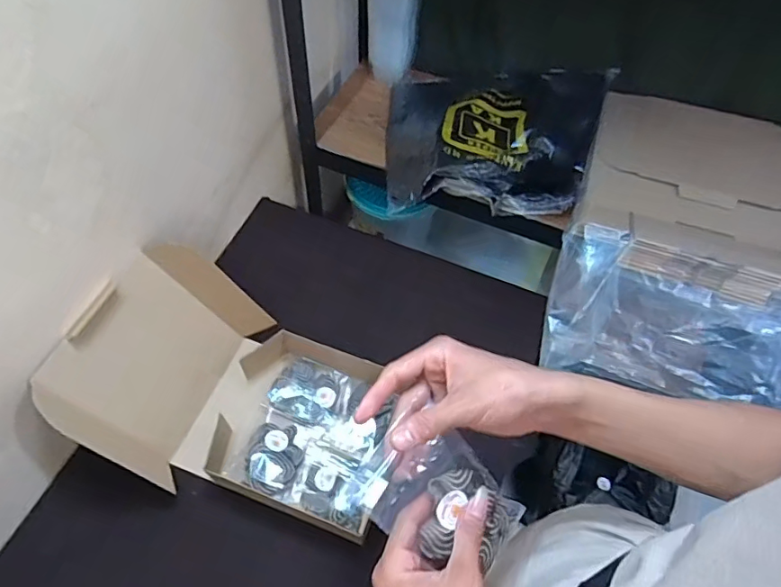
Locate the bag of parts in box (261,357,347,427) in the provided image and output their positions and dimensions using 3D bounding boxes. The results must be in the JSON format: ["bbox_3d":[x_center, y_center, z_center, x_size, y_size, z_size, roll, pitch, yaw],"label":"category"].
[{"bbox_3d":[-0.115,0.141,0.753,0.109,0.020,0.091,19,58,8],"label":"bag of parts in box"}]

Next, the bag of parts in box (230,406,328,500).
[{"bbox_3d":[-0.157,0.219,0.708,0.100,0.042,0.121,18,58,7],"label":"bag of parts in box"}]

